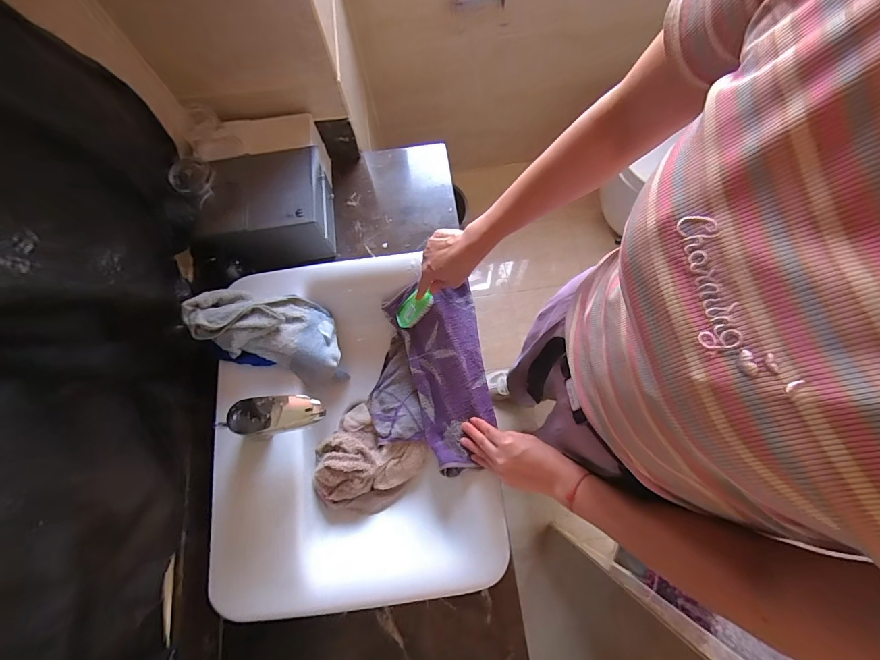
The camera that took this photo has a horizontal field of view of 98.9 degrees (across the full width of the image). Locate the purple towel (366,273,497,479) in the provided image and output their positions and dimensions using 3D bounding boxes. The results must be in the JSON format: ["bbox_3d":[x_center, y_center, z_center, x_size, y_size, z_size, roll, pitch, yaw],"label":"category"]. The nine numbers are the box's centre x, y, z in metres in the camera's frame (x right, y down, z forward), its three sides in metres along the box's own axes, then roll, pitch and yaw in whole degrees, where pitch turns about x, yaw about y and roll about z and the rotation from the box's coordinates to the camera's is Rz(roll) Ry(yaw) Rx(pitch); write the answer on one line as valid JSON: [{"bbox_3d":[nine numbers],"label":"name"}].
[{"bbox_3d":[-0.030,0.080,0.652,0.203,0.109,0.307,-9,74,0],"label":"purple towel"}]

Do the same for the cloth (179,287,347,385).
[{"bbox_3d":[-0.273,-0.001,0.625,0.256,0.060,0.132,22,74,-19],"label":"cloth"}]

